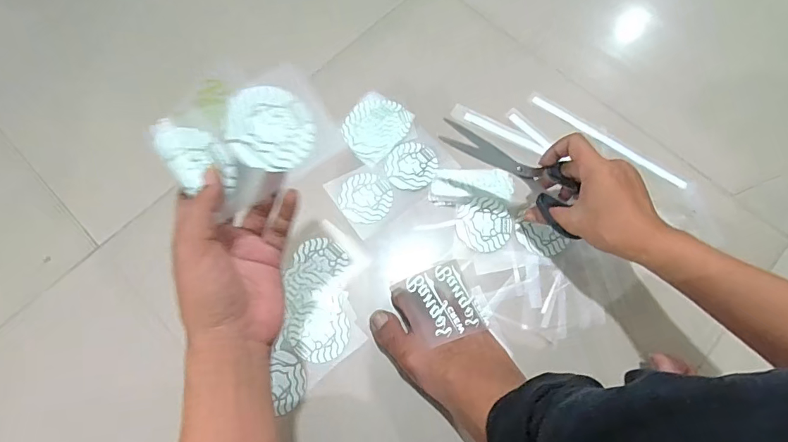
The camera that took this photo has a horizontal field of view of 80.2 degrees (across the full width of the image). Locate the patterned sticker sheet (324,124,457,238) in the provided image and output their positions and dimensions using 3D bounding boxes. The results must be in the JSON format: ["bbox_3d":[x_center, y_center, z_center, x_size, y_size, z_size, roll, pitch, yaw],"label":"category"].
[{"bbox_3d":[-0.002,-0.056,0.600,0.153,0.006,0.088,-36,74,-12],"label":"patterned sticker sheet"}]

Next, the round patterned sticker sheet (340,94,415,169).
[{"bbox_3d":[-0.027,-0.126,0.624,0.078,0.005,0.092,37,74,13],"label":"round patterned sticker sheet"}]

